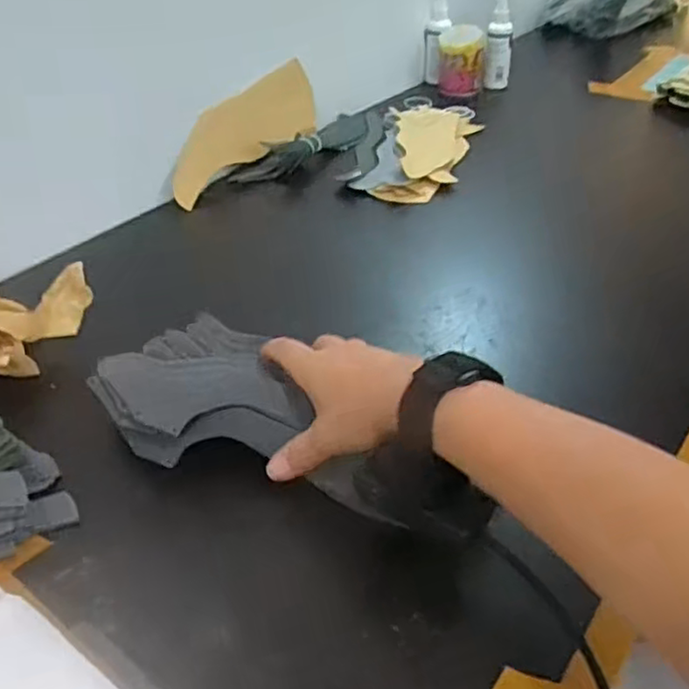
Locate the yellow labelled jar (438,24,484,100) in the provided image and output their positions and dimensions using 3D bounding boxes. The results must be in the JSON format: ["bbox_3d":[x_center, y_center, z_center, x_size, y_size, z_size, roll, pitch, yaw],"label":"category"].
[{"bbox_3d":[0.178,-0.438,1.041,0.070,0.091,0.065,-1,37,1],"label":"yellow labelled jar"}]

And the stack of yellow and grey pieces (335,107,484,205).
[{"bbox_3d":[0.083,-0.257,0.873,0.143,0.031,0.256,10,39,15],"label":"stack of yellow and grey pieces"}]

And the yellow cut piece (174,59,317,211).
[{"bbox_3d":[-0.119,-0.260,0.818,0.016,0.088,0.252,13,42,38],"label":"yellow cut piece"}]

